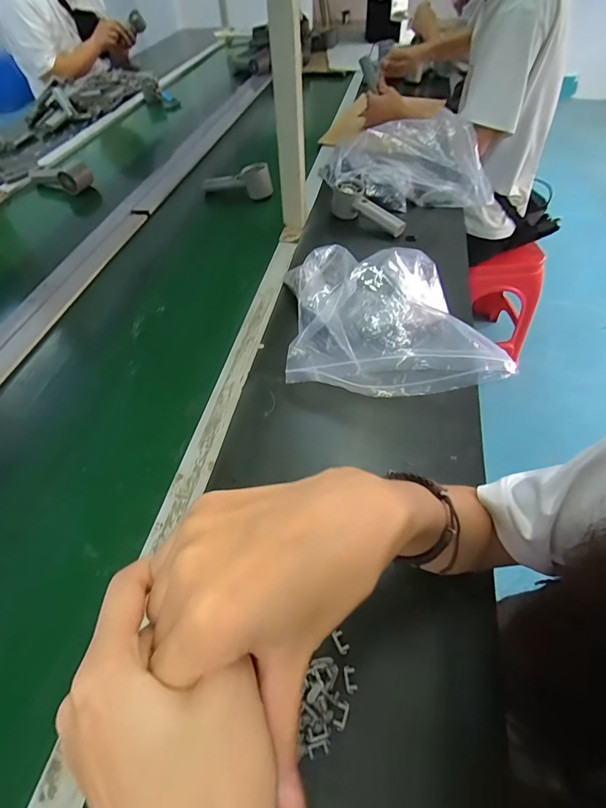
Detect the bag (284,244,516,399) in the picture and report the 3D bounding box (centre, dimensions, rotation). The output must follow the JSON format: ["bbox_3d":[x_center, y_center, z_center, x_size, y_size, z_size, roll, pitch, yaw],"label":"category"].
[{"bbox_3d":[0.110,-0.128,0.568,0.277,0.109,0.243,3,52,5],"label":"bag"}]

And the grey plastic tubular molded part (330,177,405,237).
[{"bbox_3d":[0.126,-0.371,0.814,0.060,0.076,0.162,-35,58,-23],"label":"grey plastic tubular molded part"}]

